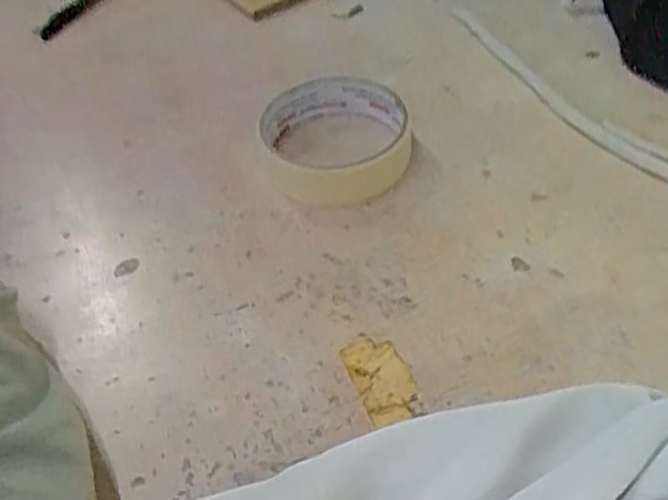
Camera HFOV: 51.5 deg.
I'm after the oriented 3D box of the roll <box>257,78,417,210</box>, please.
[{"bbox_3d":[0.001,-0.062,0.366,0.075,0.030,0.079,-2,48,2],"label":"roll"}]

